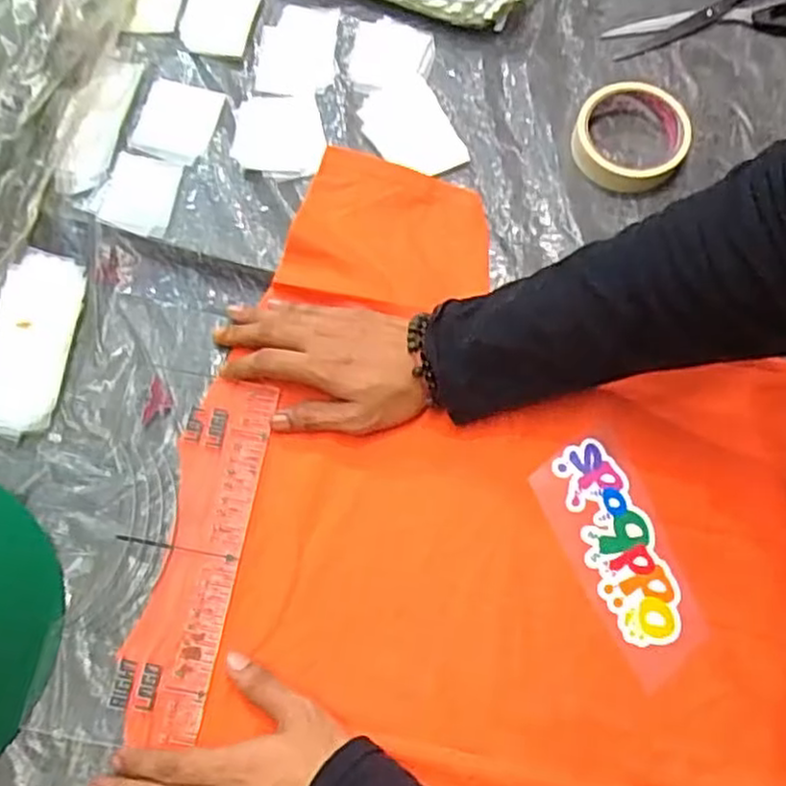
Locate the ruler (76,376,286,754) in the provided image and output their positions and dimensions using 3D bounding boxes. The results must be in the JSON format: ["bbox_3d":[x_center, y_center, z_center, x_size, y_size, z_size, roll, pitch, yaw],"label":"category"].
[{"bbox_3d":[-0.155,0.108,0.504,0.093,0.008,0.251,7,72,6],"label":"ruler"}]

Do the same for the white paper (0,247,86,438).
[{"bbox_3d":[-0.281,-0.041,0.547,0.060,0.013,0.148,8,72,3],"label":"white paper"}]

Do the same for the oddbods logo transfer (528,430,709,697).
[{"bbox_3d":[0.161,0.111,0.496,0.069,0.006,0.161,-24,73,-7],"label":"oddbods logo transfer"}]

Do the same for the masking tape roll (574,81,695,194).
[{"bbox_3d":[0.196,-0.214,0.590,0.088,0.030,0.086,0,72,1],"label":"masking tape roll"}]

